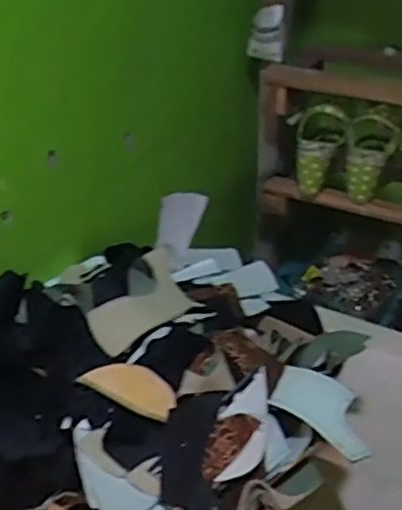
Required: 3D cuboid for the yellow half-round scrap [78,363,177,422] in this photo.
[{"bbox_3d":[-0.065,0.129,0.647,0.099,0.017,0.045,19,36,28],"label":"yellow half-round scrap"}]

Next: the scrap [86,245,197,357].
[{"bbox_3d":[-0.058,0.049,0.707,0.075,0.040,0.133,20,36,29],"label":"scrap"}]

